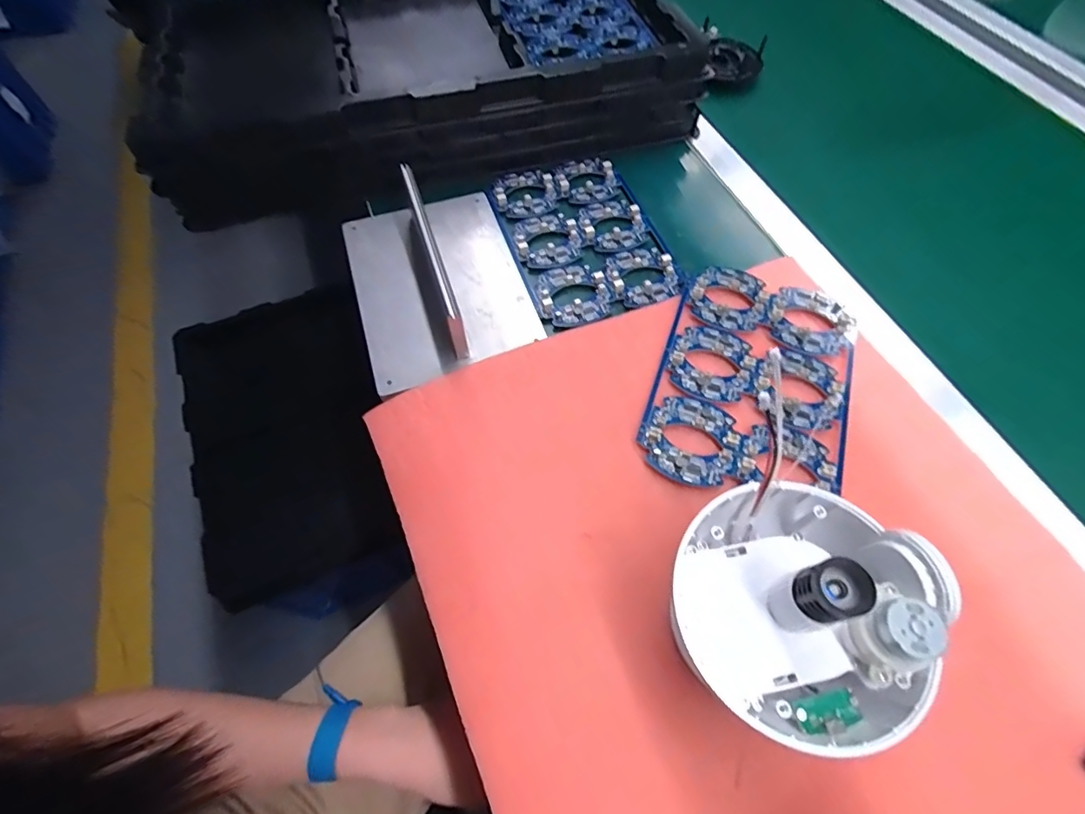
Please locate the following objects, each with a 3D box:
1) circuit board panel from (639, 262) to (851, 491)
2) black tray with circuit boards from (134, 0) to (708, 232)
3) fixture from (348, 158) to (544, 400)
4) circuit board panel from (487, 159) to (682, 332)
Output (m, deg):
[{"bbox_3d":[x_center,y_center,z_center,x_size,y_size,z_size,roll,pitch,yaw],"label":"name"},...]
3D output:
[{"bbox_3d":[0.160,-0.025,0.374,0.134,0.007,0.199,17,62,12],"label":"circuit board panel"},{"bbox_3d":[-0.157,-0.451,0.579,0.507,0.098,0.484,-17,60,-8],"label":"black tray with circuit boards"},{"bbox_3d":[-0.094,-0.126,0.417,0.143,0.051,0.212,-18,61,-8],"label":"fixture"},{"bbox_3d":[0.036,-0.164,0.463,0.132,0.012,0.194,-17,61,-8],"label":"circuit board panel"}]

